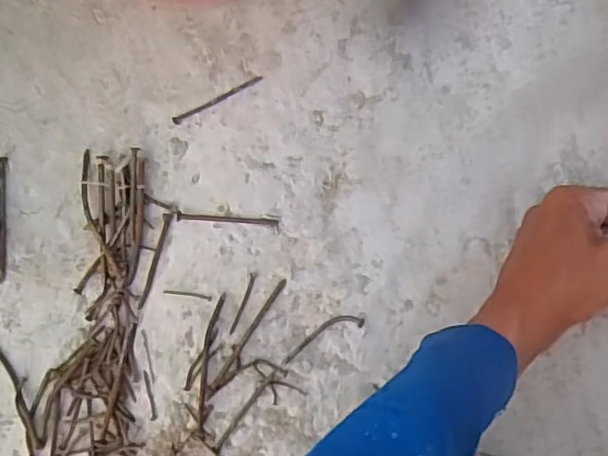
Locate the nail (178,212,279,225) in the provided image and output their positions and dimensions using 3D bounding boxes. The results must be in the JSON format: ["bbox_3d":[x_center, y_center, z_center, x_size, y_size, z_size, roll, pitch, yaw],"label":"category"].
[{"bbox_3d":[-0.057,-0.006,0.448,0.074,0.004,0.005,4,90,4],"label":"nail"}]

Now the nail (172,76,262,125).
[{"bbox_3d":[-0.066,-0.096,0.458,0.074,0.004,0.006,-25,88,3],"label":"nail"}]

